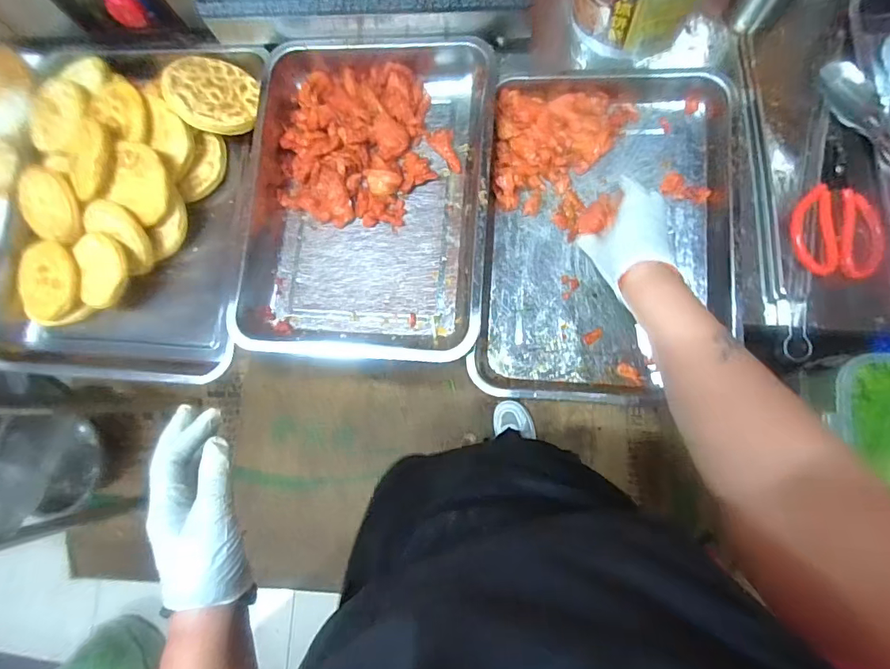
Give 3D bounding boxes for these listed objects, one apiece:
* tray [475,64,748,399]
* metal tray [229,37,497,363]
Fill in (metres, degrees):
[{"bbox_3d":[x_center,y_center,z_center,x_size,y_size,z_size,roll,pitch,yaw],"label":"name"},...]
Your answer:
[{"bbox_3d":[0.190,-0.129,0.557,0.276,0.050,0.405,6,84,7],"label":"tray"},{"bbox_3d":[-0.093,-0.172,0.567,0.287,0.048,0.393,3,84,7],"label":"metal tray"}]

